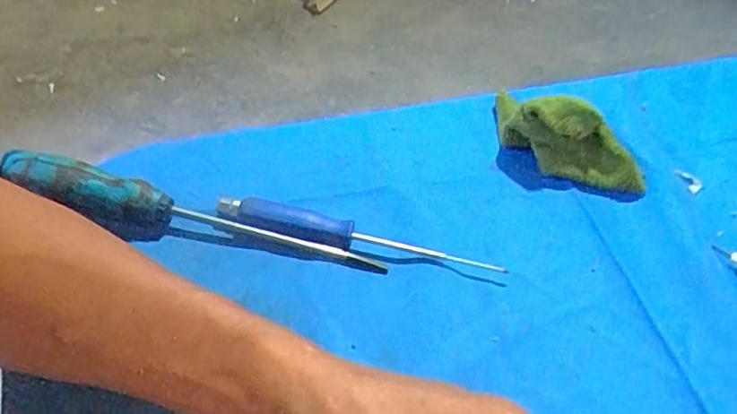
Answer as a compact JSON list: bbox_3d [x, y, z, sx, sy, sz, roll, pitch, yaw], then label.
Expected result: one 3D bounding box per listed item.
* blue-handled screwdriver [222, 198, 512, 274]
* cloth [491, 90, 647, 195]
[{"bbox_3d":[-0.008,0.021,0.382,0.188,0.016,0.020,11,49,4],"label":"blue-handled screwdriver"},{"bbox_3d":[0.151,-0.058,0.449,0.137,0.048,0.061,38,55,24],"label":"cloth"}]

